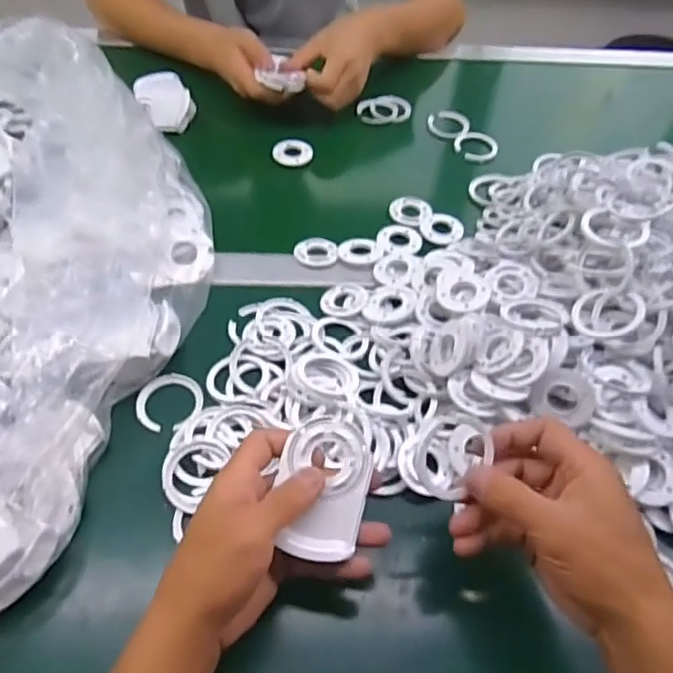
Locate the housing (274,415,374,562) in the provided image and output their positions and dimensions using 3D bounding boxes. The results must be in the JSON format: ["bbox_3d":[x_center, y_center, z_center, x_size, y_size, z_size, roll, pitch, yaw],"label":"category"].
[{"bbox_3d":[-0.008,0.093,0.368,0.055,0.005,0.082,11,77,6],"label":"housing"}]

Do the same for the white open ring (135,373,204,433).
[{"bbox_3d":[-0.135,0.051,0.474,0.050,0.004,0.053,2,52,-2],"label":"white open ring"}]

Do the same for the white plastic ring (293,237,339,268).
[{"bbox_3d":[-0.019,-0.085,0.586,0.042,0.009,0.036,6,51,1],"label":"white plastic ring"}]

